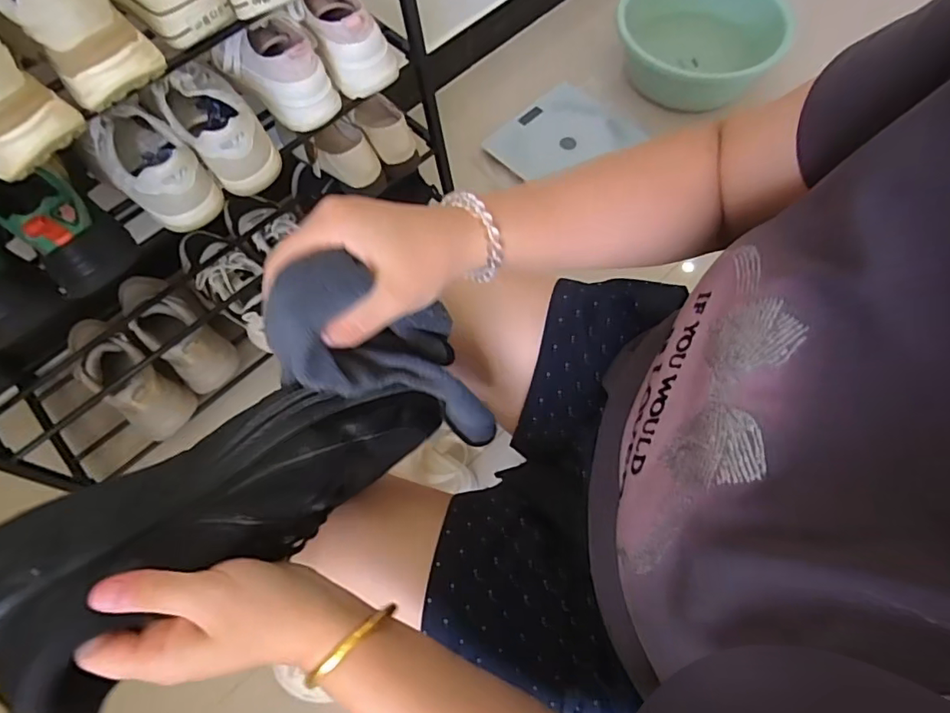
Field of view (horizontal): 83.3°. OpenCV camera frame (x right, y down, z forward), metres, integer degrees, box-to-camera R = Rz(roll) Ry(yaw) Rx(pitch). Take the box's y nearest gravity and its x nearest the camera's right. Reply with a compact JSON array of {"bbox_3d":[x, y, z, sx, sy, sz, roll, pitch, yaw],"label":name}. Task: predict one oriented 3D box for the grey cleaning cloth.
[{"bbox_3d":[-0.045,-0.002,0.326,0.043,0.186,0.079,-8,64,27],"label":"grey cleaning cloth"}]

